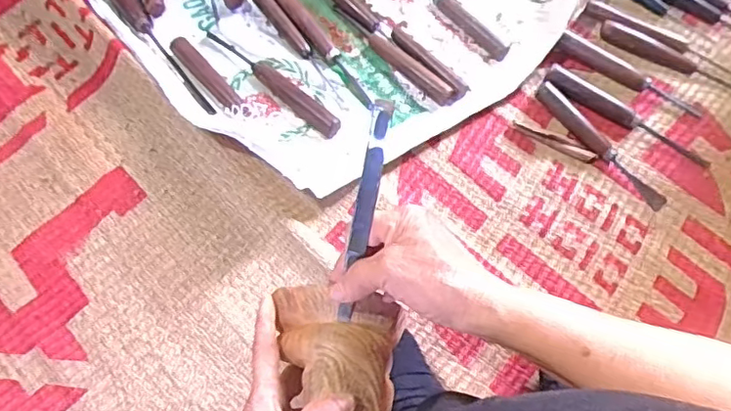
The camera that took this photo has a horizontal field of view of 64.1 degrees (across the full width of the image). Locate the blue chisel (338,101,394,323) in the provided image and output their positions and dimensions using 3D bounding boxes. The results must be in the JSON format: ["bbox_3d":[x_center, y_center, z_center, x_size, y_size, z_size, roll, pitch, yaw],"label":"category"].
[{"bbox_3d":[-0.002,0.009,0.407,0.013,0.009,0.163,12,108,4],"label":"blue chisel"}]

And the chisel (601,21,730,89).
[{"bbox_3d":[0.349,-0.164,0.652,0.175,0.014,0.022,28,74,9],"label":"chisel"}]

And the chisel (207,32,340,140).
[{"bbox_3d":[-0.100,-0.141,0.635,0.183,0.022,0.026,41,76,13],"label":"chisel"}]

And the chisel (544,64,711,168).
[{"bbox_3d":[0.284,-0.100,0.632,0.189,0.019,0.028,29,74,10],"label":"chisel"}]

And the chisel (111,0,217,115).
[{"bbox_3d":[-0.243,-0.196,0.656,0.024,0.024,0.248,-38,75,-11],"label":"chisel"}]

